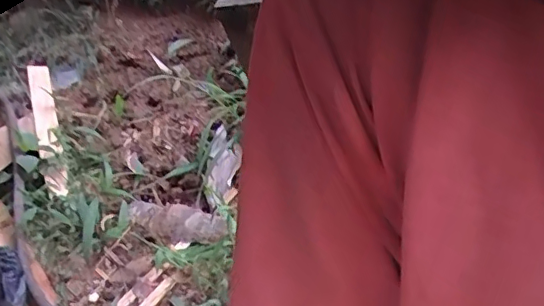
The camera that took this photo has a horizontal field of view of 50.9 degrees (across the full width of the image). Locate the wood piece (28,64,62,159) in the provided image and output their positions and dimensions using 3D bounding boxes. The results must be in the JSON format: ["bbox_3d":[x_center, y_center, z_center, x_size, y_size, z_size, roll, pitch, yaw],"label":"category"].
[{"bbox_3d":[-0.706,-0.156,1.767,0.063,0.016,0.679,-12,33,-19],"label":"wood piece"}]

